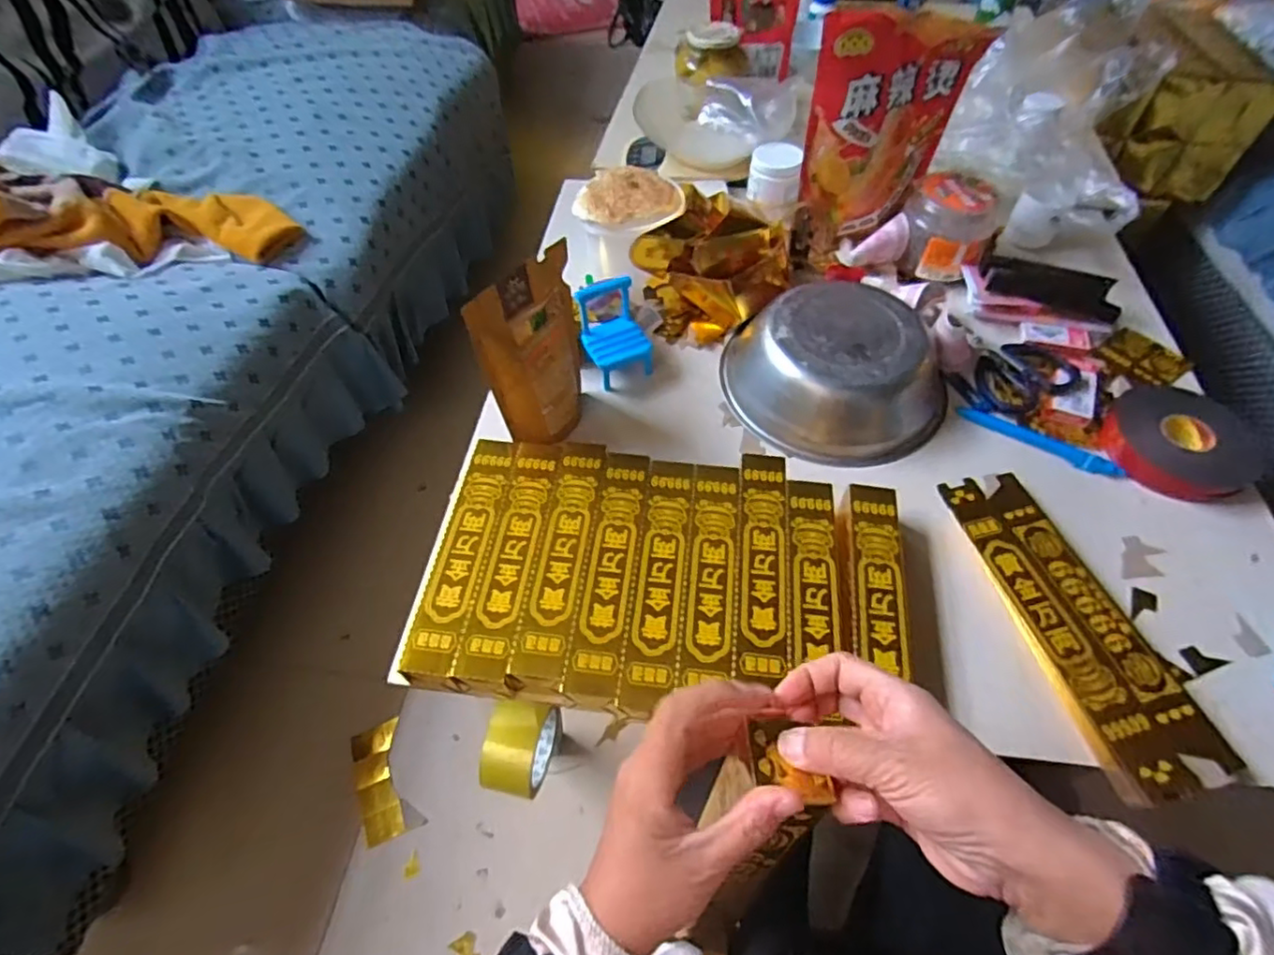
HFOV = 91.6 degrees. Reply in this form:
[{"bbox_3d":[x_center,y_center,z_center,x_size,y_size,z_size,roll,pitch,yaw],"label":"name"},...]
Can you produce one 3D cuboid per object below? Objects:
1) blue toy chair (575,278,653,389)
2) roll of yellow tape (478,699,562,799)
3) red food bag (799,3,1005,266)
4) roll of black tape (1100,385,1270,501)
[{"bbox_3d":[-0.027,-0.161,0.698,0.072,0.096,0.072,-25,57,-16],"label":"blue toy chair"},{"bbox_3d":[-0.113,0.269,0.625,0.054,0.108,0.096,11,55,10],"label":"roll of yellow tape"},{"bbox_3d":[0.300,-0.410,0.750,0.186,0.265,0.037,-13,49,-4],"label":"red food bag"},{"bbox_3d":[0.559,-0.040,0.638,0.134,0.032,0.129,-1,54,1],"label":"roll of black tape"}]

